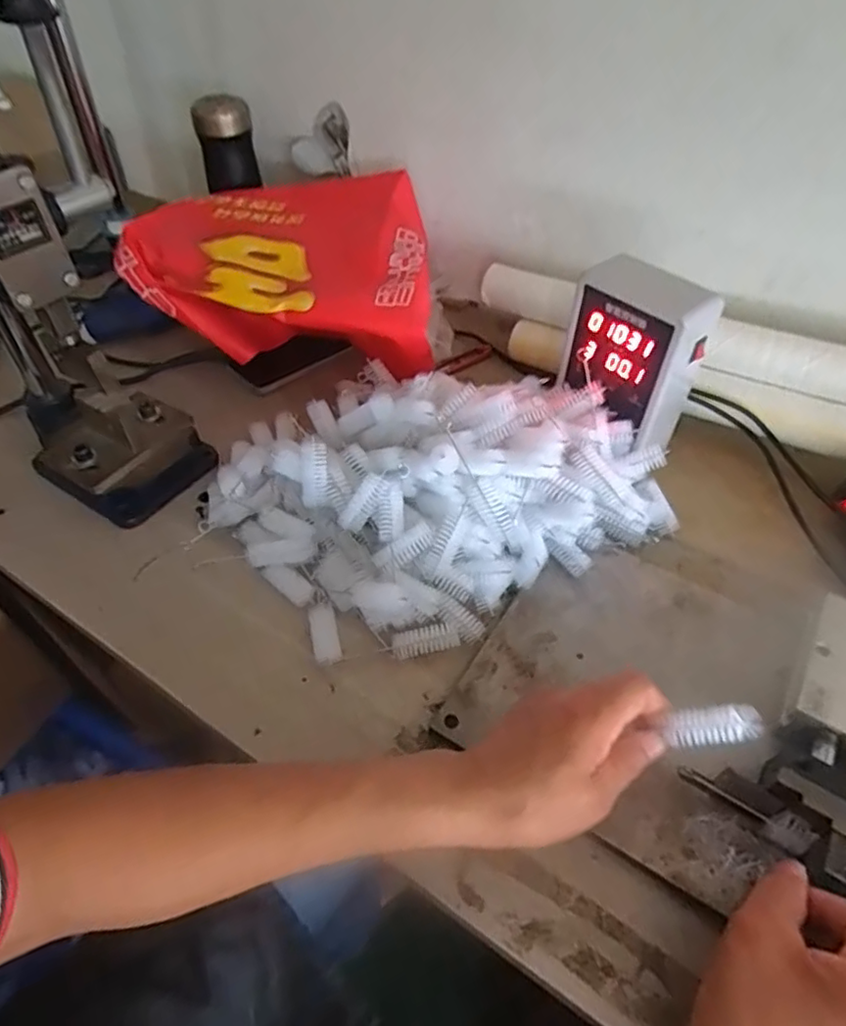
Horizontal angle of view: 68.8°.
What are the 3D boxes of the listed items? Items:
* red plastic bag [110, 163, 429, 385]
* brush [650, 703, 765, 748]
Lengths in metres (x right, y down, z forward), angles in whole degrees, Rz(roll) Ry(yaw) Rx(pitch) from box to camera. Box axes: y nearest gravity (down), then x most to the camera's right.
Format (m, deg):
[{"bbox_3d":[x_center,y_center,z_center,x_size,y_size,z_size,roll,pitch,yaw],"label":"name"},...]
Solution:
[{"bbox_3d":[-0.127,-0.280,0.699,0.335,0.107,0.281,12,49,10],"label":"red plastic bag"},{"bbox_3d":[0.170,0.125,0.364,0.053,0.011,0.018,-17,45,20],"label":"brush"}]

